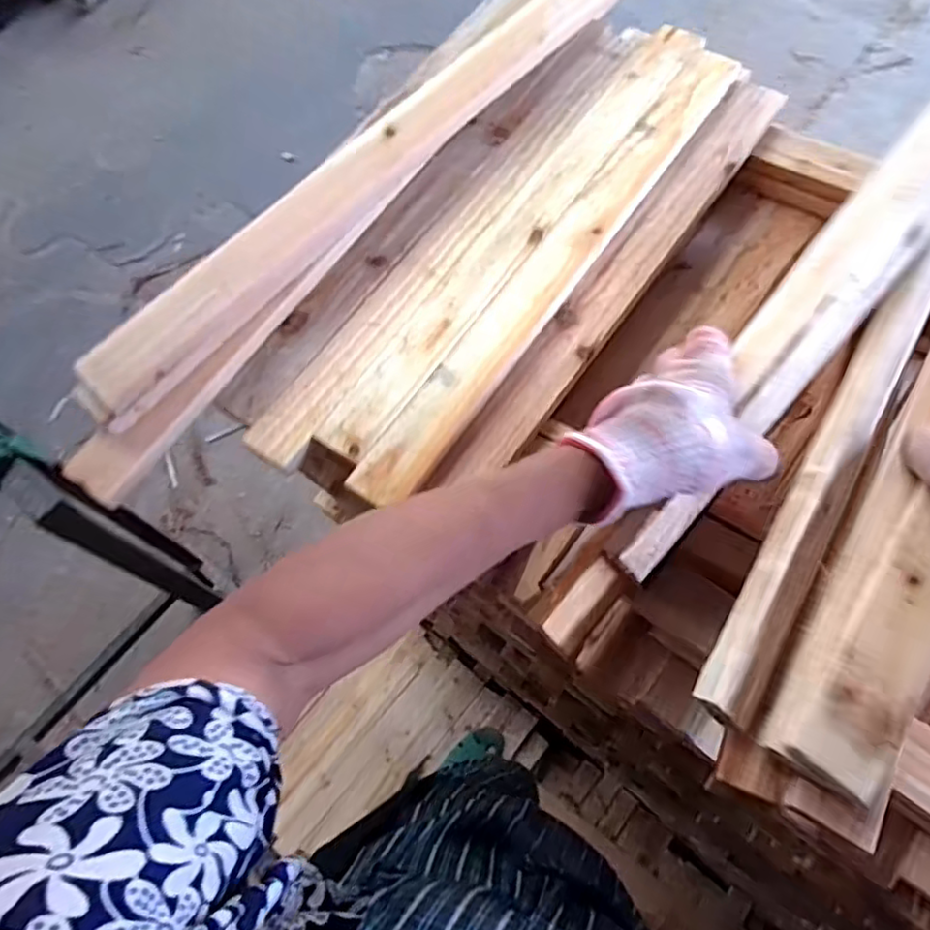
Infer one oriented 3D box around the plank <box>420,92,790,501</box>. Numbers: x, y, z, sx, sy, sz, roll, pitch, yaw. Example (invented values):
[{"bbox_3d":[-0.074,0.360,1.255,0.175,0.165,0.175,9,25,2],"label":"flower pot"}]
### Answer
[{"bbox_3d":[0.126,-0.153,0.499,0.042,0.017,0.455,34,73,17],"label":"plank"}]

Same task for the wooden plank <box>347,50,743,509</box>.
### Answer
[{"bbox_3d":[0.079,-0.164,0.494,0.041,0.018,0.485,33,73,17],"label":"wooden plank"}]

